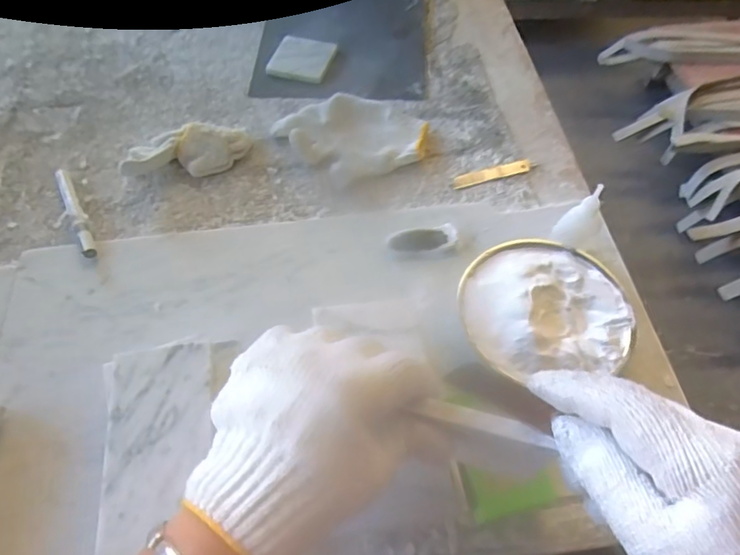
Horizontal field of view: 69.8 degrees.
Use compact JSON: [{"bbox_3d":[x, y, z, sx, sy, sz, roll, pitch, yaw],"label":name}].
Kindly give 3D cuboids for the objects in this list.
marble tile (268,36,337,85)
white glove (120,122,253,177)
[{"bbox_3d":[-0.087,-0.284,0.688,0.074,0.010,0.076,11,59,7],"label":"marble tile"},{"bbox_3d":[-0.202,-0.141,0.590,0.137,0.042,0.053,-11,59,-7],"label":"white glove"}]

